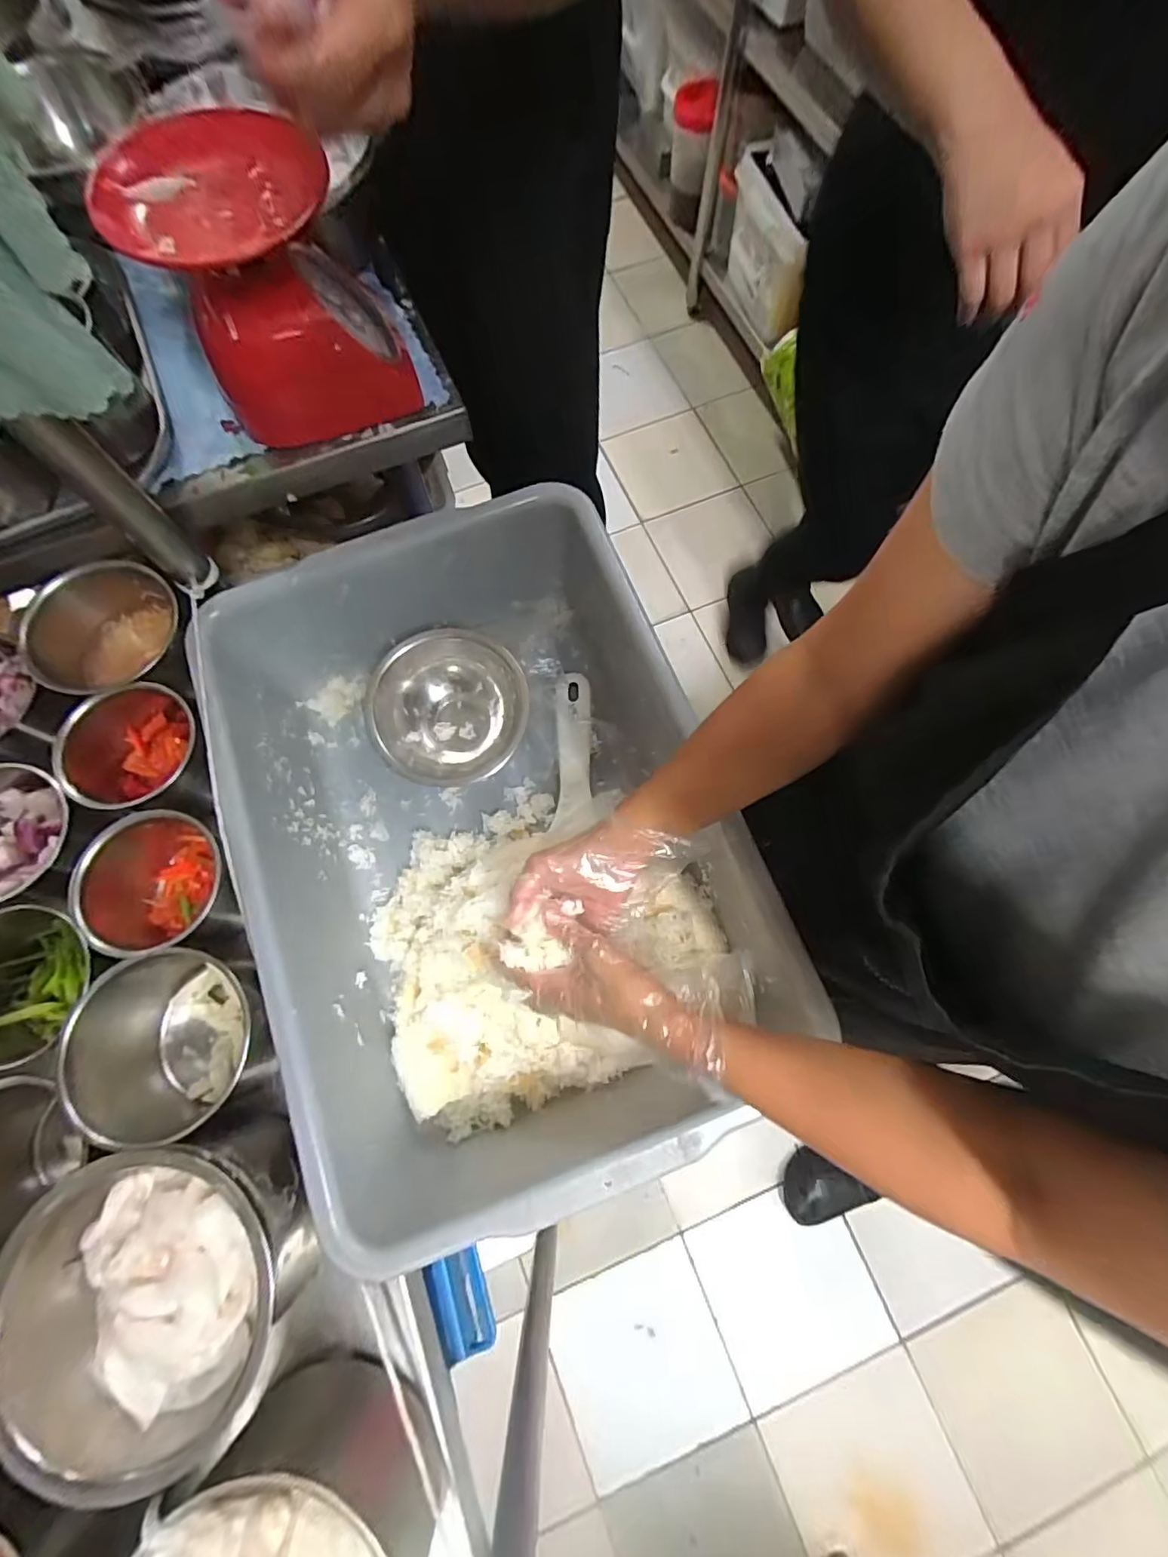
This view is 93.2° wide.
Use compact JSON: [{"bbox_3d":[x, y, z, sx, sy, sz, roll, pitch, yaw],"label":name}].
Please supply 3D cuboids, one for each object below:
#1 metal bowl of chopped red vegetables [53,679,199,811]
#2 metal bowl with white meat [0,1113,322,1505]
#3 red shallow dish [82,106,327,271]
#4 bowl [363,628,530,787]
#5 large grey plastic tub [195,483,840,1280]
[{"bbox_3d":[-0.431,-0.033,0.520,0.117,0.081,0.115,0,74,-1],"label":"metal bowl of chopped red vegetables"},{"bbox_3d":[-0.273,0.333,0.372,0.156,0.139,0.153,0,74,-1],"label":"metal bowl with white meat"},{"bbox_3d":[-0.273,-0.439,0.410,0.150,0.030,0.157,0,74,-1],"label":"red shallow dish"},{"bbox_3d":[-0.146,-0.072,0.627,0.163,0.081,0.163,0,74,-1],"label":"bowl"},{"bbox_3d":[-0.087,0.050,0.561,0.394,0.185,0.589,-21,75,-7],"label":"large grey plastic tub"}]

